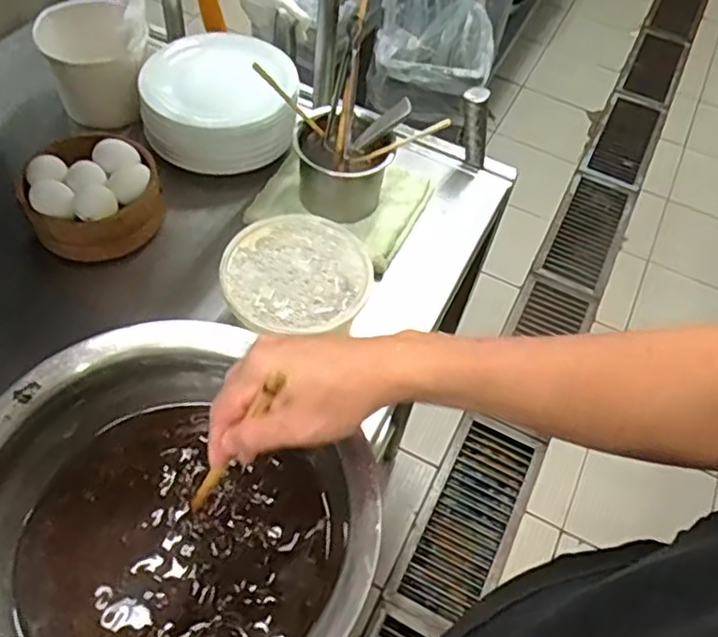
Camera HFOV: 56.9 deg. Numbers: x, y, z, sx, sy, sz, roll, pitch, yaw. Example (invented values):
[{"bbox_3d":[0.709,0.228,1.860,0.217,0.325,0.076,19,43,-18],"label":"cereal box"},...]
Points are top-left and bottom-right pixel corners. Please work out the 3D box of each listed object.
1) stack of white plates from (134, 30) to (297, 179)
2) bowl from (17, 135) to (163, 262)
[{"bbox_3d":[-0.171,-0.272,0.821,0.187,0.094,0.153,-6,56,-9],"label":"stack of white plates"},{"bbox_3d":[-0.297,-0.132,0.746,0.141,0.081,0.133,3,55,-4],"label":"bowl"}]

